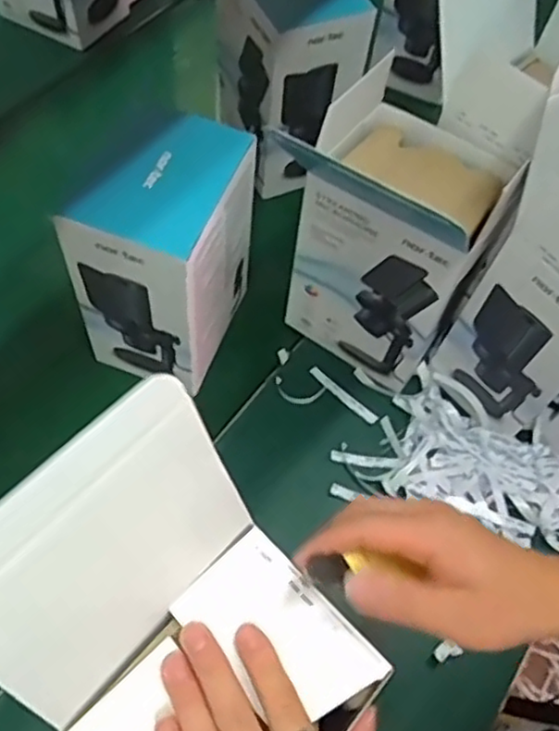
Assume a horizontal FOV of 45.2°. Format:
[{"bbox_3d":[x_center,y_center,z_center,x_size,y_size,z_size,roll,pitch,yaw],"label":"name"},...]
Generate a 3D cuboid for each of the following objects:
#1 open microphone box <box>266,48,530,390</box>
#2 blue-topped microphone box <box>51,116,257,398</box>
[{"bbox_3d":[0.110,-0.103,0.664,0.154,0.236,0.136,33,62,14],"label":"open microphone box"},{"bbox_3d":[-0.103,-0.105,0.635,0.112,0.221,0.149,21,60,8],"label":"blue-topped microphone box"}]

